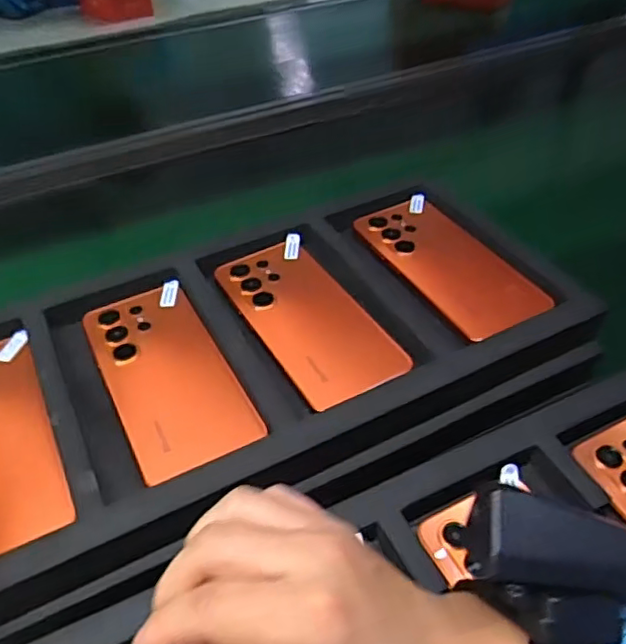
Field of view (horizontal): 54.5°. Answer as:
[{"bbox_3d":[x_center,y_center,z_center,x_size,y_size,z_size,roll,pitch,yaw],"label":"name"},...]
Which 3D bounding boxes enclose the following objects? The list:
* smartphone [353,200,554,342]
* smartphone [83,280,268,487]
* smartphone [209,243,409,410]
[{"bbox_3d":[0.108,-0.049,0.482,0.077,0.007,0.169,-22,46,-19],"label":"smartphone"},{"bbox_3d":[-0.099,0.032,0.411,0.076,0.006,0.163,-21,46,-19],"label":"smartphone"},{"bbox_3d":[-0.005,-0.005,0.445,0.075,0.007,0.168,-23,47,-20],"label":"smartphone"}]

